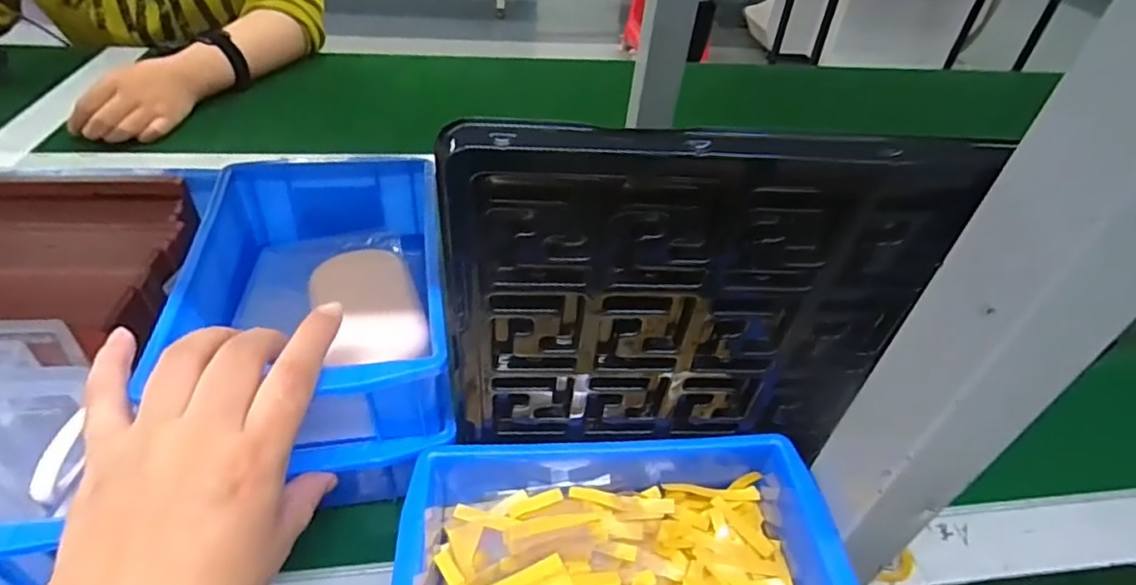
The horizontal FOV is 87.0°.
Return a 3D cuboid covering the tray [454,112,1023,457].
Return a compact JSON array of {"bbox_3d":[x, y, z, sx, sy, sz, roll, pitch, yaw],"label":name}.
[{"bbox_3d":[0.045,0.013,0.251,0.184,0.175,0.024,3,41,-5],"label":"tray"}]

